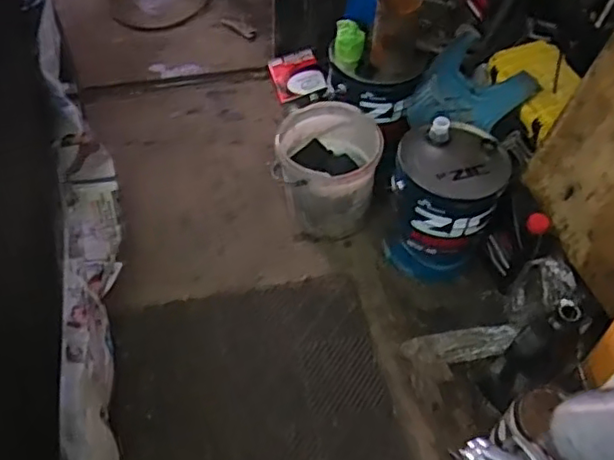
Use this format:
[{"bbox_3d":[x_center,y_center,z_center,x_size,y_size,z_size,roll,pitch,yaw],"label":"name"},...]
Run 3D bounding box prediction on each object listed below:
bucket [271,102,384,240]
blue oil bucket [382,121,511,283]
[{"bbox_3d":[0.052,-0.156,1.867,0.281,0.311,0.306,1,51,-1],"label":"bucket"},{"bbox_3d":[0.377,-0.086,1.731,0.272,0.377,0.295,1,51,-1],"label":"blue oil bucket"}]

